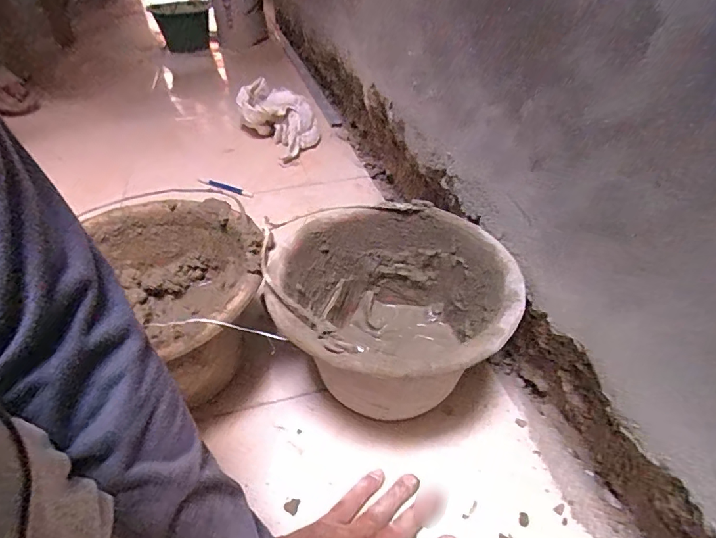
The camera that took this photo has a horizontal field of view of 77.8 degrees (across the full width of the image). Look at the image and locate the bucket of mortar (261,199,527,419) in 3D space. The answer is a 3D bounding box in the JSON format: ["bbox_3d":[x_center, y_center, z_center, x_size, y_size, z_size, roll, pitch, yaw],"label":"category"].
[{"bbox_3d":[0.034,0.058,0.487,0.237,0.161,0.241,0,41,0],"label":"bucket of mortar"}]

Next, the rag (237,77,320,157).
[{"bbox_3d":[-0.202,-0.378,1.100,0.128,0.093,0.294,-27,46,-28],"label":"rag"}]

